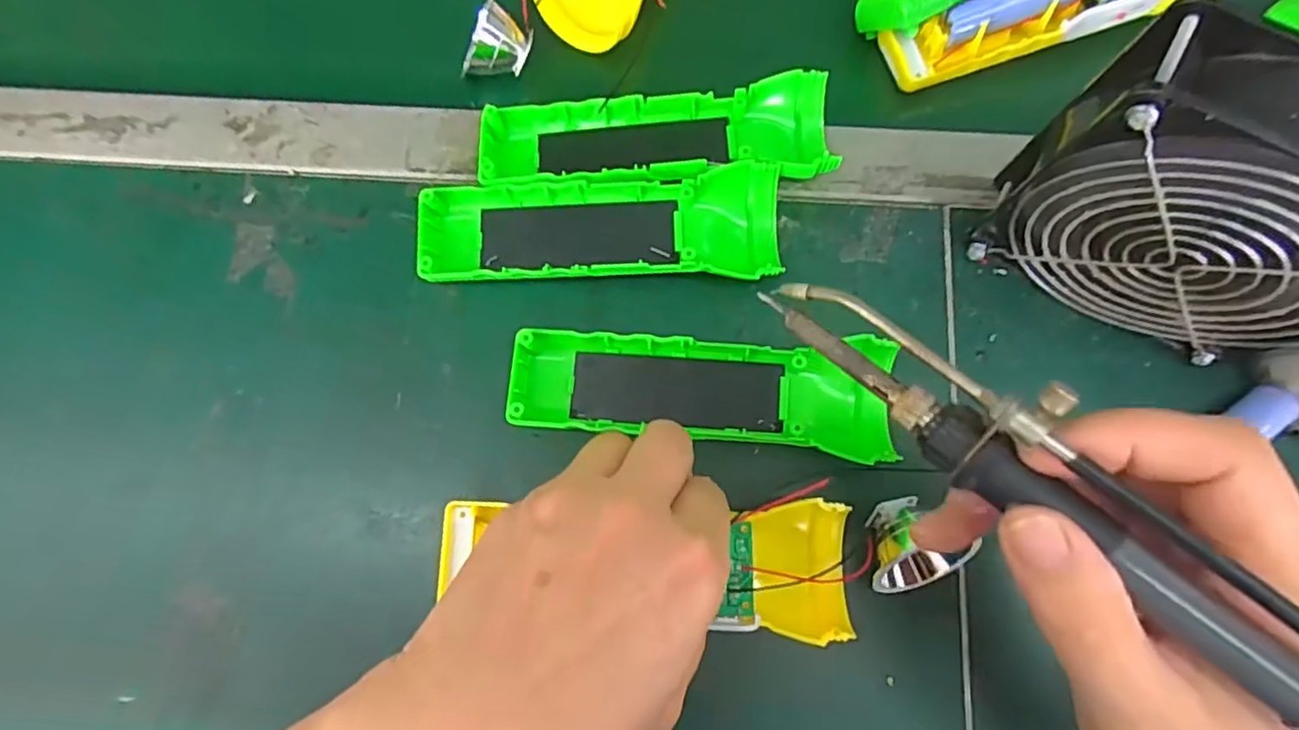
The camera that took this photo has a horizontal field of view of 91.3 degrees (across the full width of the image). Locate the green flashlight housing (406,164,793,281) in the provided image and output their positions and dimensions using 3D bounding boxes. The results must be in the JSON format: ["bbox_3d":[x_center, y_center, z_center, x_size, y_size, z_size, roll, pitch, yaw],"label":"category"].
[{"bbox_3d":[-0.022,-0.062,0.290,0.162,0.025,0.046,0,77,1],"label":"green flashlight housing"}]

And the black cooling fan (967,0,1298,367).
[{"bbox_3d":[0.196,-0.057,0.237,0.126,0.121,0.045,27,79,7],"label":"black cooling fan"}]

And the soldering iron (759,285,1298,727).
[{"bbox_3d":[0.113,0.037,0.160,0.024,0.026,0.202,-43,65,-8],"label":"soldering iron"}]

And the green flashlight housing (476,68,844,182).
[{"bbox_3d":[0.003,-0.106,0.299,0.160,0.028,0.051,-1,77,0],"label":"green flashlight housing"}]

